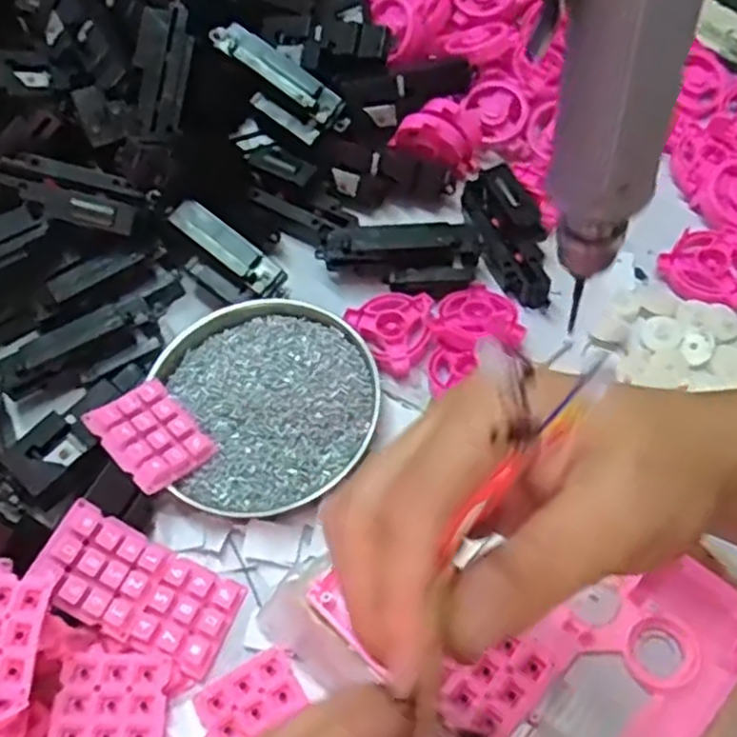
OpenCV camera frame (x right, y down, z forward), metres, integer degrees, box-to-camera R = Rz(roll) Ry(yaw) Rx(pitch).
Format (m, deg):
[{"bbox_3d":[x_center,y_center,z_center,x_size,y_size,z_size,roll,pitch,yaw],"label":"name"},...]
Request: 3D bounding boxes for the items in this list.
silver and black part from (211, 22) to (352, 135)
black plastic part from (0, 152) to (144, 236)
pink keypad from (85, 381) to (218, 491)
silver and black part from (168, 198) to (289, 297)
[{"bbox_3d":[-0.060,-0.198,0.492,0.107,0.019,0.024,37,69,3],"label":"silver and black part"},{"bbox_3d":[-0.189,-0.112,0.463,0.089,0.012,0.040,20,64,-4],"label":"black plastic part"},{"bbox_3d":[-0.119,0.036,0.405,0.057,0.006,0.049,45,48,10],"label":"pink keypad"},{"bbox_3d":[-0.087,-0.075,0.454,0.080,0.011,0.020,38,69,4],"label":"silver and black part"}]

